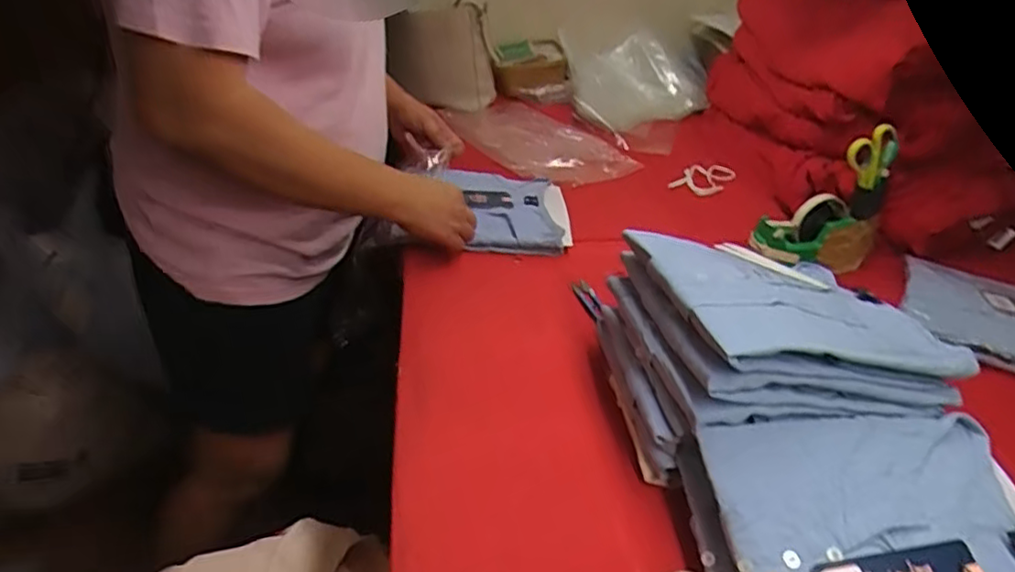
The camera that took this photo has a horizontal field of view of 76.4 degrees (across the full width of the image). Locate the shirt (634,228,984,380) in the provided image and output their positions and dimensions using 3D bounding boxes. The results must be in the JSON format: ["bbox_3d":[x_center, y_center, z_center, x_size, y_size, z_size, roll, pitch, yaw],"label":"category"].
[{"bbox_3d":[0.270,0.015,0.606,0.265,0.022,0.183,9,27,-18],"label":"shirt"}]

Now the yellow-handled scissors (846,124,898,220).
[{"bbox_3d":[0.504,-0.156,0.891,0.065,0.124,0.016,-15,27,2],"label":"yellow-handled scissors"}]

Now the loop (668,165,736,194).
[{"bbox_3d":[0.359,-0.194,1.188,0.082,0.011,0.130,26,46,25],"label":"loop"}]

